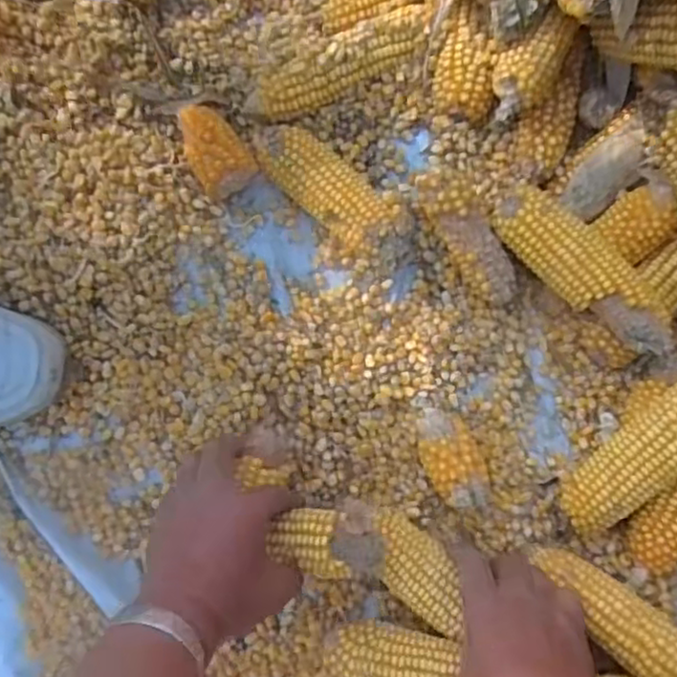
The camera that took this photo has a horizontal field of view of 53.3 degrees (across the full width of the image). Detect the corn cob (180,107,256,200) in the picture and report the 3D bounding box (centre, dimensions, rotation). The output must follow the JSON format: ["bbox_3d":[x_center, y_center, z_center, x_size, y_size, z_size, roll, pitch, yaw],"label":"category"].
[{"bbox_3d":[-0.099,-0.147,0.525,0.042,0.036,0.075,-34,81,-6],"label":"corn cob"}]

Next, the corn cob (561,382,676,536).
[{"bbox_3d":[0.235,0.076,0.487,0.051,0.041,0.173,46,103,8],"label":"corn cob"}]

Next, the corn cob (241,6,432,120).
[{"bbox_3d":[0.000,-0.213,0.530,0.154,0.046,0.047,-25,80,-5],"label":"corn cob"}]

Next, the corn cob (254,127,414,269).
[{"bbox_3d":[-0.005,-0.114,0.518,0.148,0.046,0.053,37,81,7],"label":"corn cob"}]

